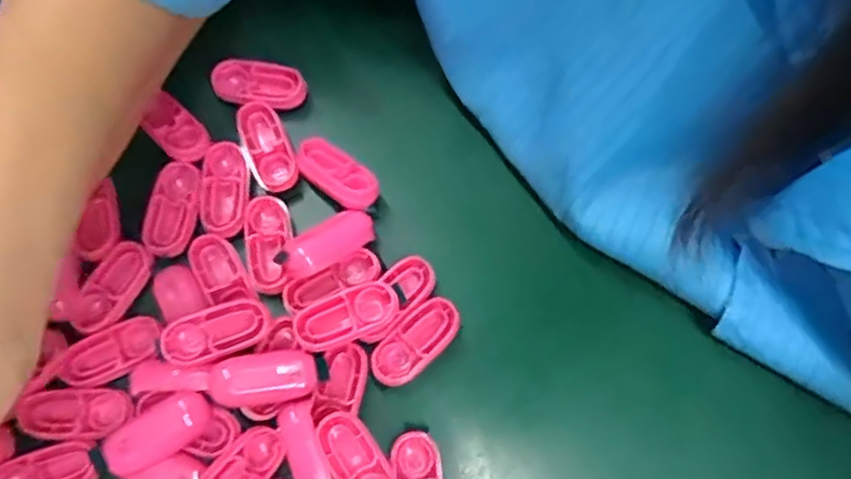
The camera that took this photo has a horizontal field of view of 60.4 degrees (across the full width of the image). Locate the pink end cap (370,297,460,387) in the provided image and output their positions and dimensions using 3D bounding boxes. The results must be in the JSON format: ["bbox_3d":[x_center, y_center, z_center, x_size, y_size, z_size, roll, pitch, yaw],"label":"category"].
[{"bbox_3d":[-0.003,0.033,0.241,0.034,0.004,0.016,-42,79,-11],"label":"pink end cap"}]

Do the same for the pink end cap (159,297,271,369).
[{"bbox_3d":[-0.067,0.030,0.234,0.033,0.009,0.015,-22,75,-7],"label":"pink end cap"}]

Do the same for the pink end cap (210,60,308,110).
[{"bbox_3d":[-0.062,-0.057,0.270,0.034,0.005,0.016,6,74,1],"label":"pink end cap"}]

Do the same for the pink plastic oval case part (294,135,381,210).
[{"bbox_3d":[-0.031,-0.023,0.255,0.034,0.008,0.016,38,77,9],"label":"pink plastic oval case part"}]

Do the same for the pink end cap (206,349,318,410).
[{"bbox_3d":[-0.051,0.044,0.231,0.033,0.009,0.016,-10,74,-4],"label":"pink end cap"}]

